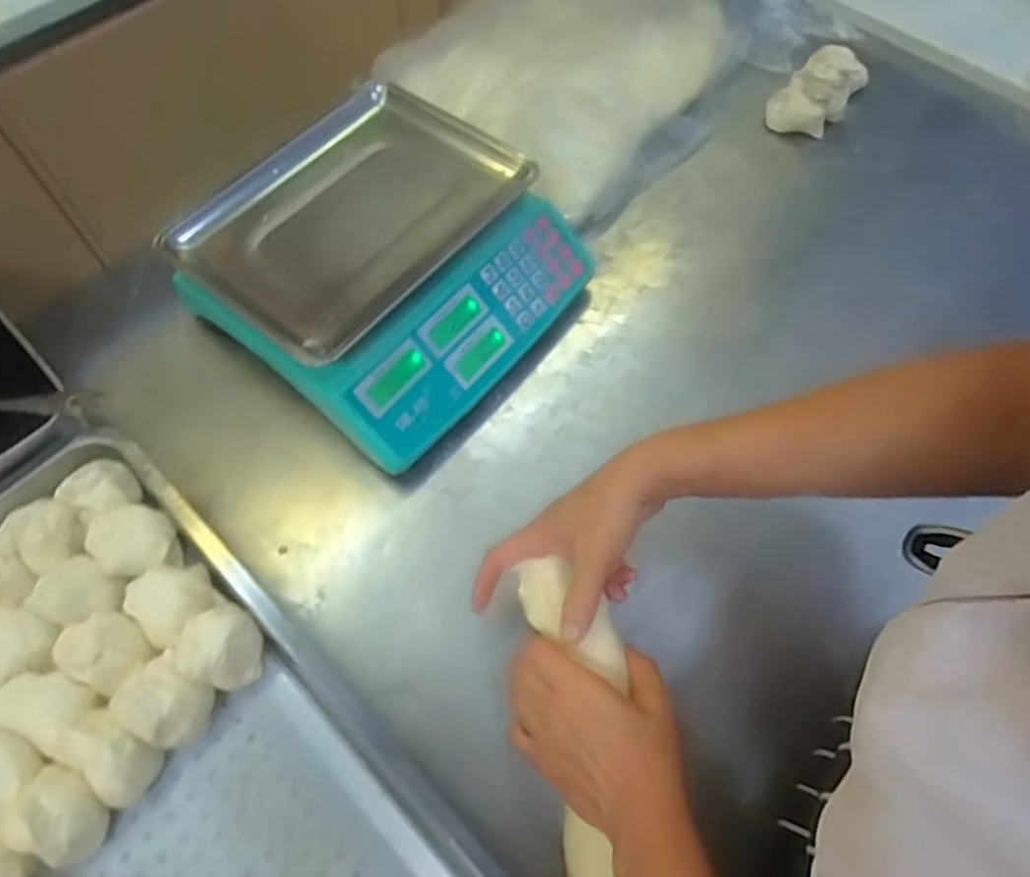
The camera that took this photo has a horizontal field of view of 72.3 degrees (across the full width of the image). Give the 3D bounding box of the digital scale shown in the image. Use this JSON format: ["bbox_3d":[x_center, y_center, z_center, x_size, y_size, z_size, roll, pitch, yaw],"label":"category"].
[{"bbox_3d":[-0.117,-0.153,0.619,0.273,0.104,0.274,35,68,16],"label":"digital scale"}]

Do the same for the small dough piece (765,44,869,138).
[{"bbox_3d":[0.324,-0.374,0.763,0.072,0.057,0.078,34,68,16],"label":"small dough piece"}]

